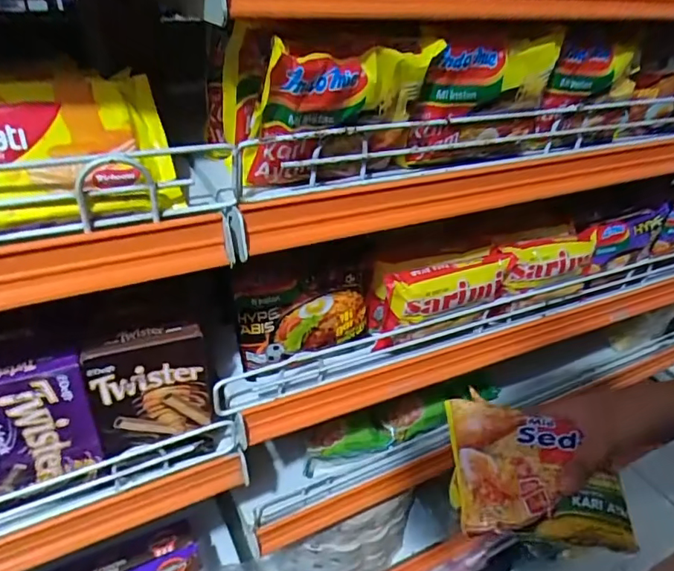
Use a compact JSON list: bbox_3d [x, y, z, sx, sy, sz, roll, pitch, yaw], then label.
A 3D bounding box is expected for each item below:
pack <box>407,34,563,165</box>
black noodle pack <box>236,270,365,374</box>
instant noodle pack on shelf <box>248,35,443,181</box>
[{"bbox_3d":[0.115,-0.142,0.400,0.126,0.089,0.022,-14,38,-25],"label":"pack"},{"bbox_3d":[-0.029,0.026,0.477,0.126,0.078,0.033,-13,38,-24],"label":"black noodle pack"},{"bbox_3d":[0.002,-0.116,0.351,0.117,0.090,0.037,-15,39,-26],"label":"instant noodle pack on shelf"}]

